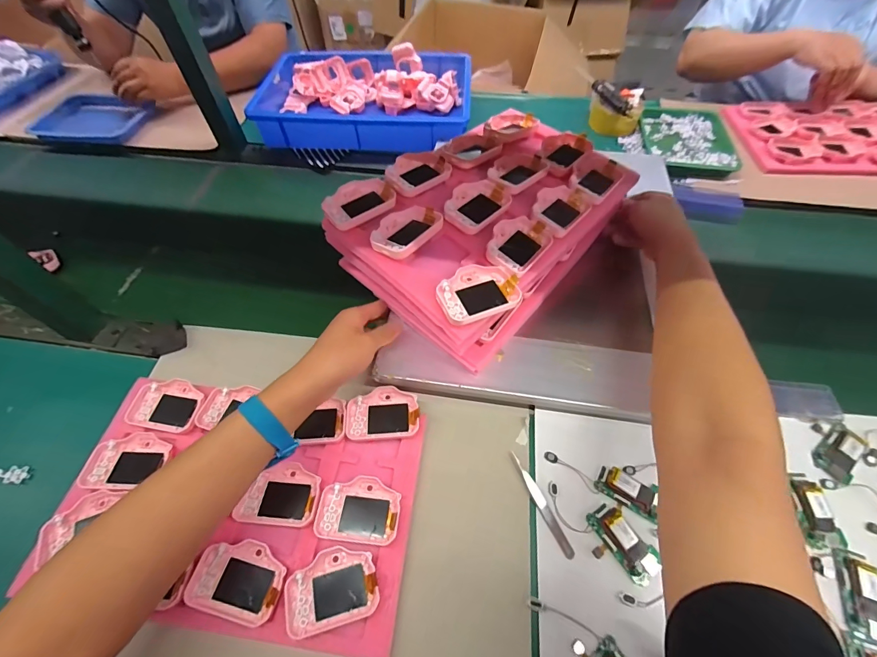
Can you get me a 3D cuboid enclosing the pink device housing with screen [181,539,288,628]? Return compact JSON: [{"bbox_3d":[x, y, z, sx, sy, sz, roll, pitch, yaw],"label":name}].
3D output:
[{"bbox_3d":[-0.191,0.242,0.363,0.083,0.021,0.061,10,59,7],"label":"pink device housing with screen"}]

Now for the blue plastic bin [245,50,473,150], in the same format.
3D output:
[{"bbox_3d":[-0.152,-0.501,0.815,0.432,0.074,0.296,4,56,3],"label":"blue plastic bin"}]

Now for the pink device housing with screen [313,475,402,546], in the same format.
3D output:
[{"bbox_3d":[-0.082,0.191,0.395,0.083,0.015,0.061,6,58,5],"label":"pink device housing with screen"}]

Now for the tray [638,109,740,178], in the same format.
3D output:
[{"bbox_3d":[0.506,-0.392,0.772,0.168,0.025,0.228,8,57,5],"label":"tray"}]

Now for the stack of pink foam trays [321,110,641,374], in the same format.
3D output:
[{"bbox_3d":[0.062,-0.151,0.499,0.246,0.098,0.354,38,66,22],"label":"stack of pink foam trays"}]

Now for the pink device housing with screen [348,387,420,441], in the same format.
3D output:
[{"bbox_3d":[-0.066,0.102,0.448,0.083,0.019,0.058,-6,58,-2],"label":"pink device housing with screen"}]

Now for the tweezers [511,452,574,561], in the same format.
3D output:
[{"bbox_3d":[0.111,0.189,0.408,0.011,0.004,0.114,-23,60,-13],"label":"tweezers"}]

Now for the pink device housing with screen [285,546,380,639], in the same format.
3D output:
[{"bbox_3d":[-0.101,0.248,0.358,0.083,0.017,0.060,-14,59,-7],"label":"pink device housing with screen"}]

